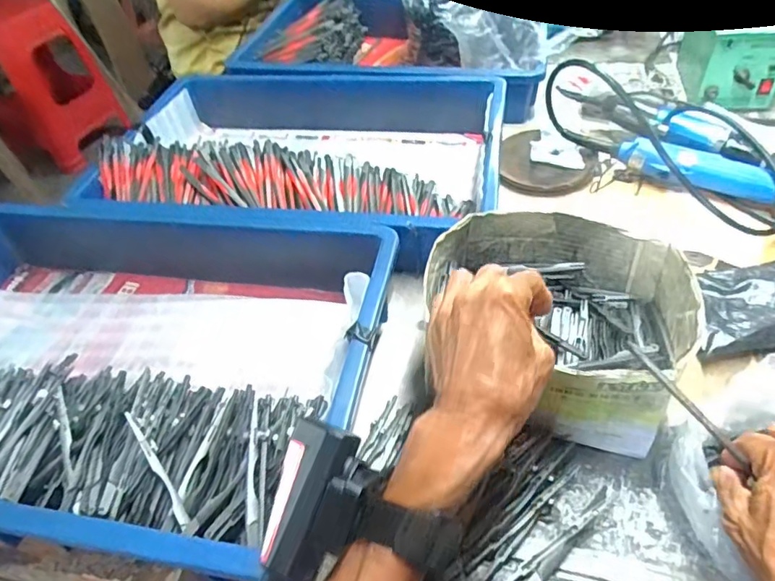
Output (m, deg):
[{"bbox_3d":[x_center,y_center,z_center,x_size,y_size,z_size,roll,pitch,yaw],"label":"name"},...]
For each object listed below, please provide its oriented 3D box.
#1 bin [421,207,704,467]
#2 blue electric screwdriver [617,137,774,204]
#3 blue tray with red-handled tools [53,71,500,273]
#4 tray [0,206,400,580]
[{"bbox_3d":[0.119,0.018,0.405,0.177,0.084,0.146,18,50,22],"label":"bin"},{"bbox_3d":[0.344,-0.120,0.553,0.200,0.033,0.033,21,51,24],"label":"blue electric screwdriver"},{"bbox_3d":[-0.082,-0.159,0.612,0.425,0.083,0.318,9,47,14],"label":"blue tray with red-handled tools"},{"bbox_3d":[-0.234,0.051,0.429,0.385,0.084,0.287,5,46,10],"label":"tray"}]

